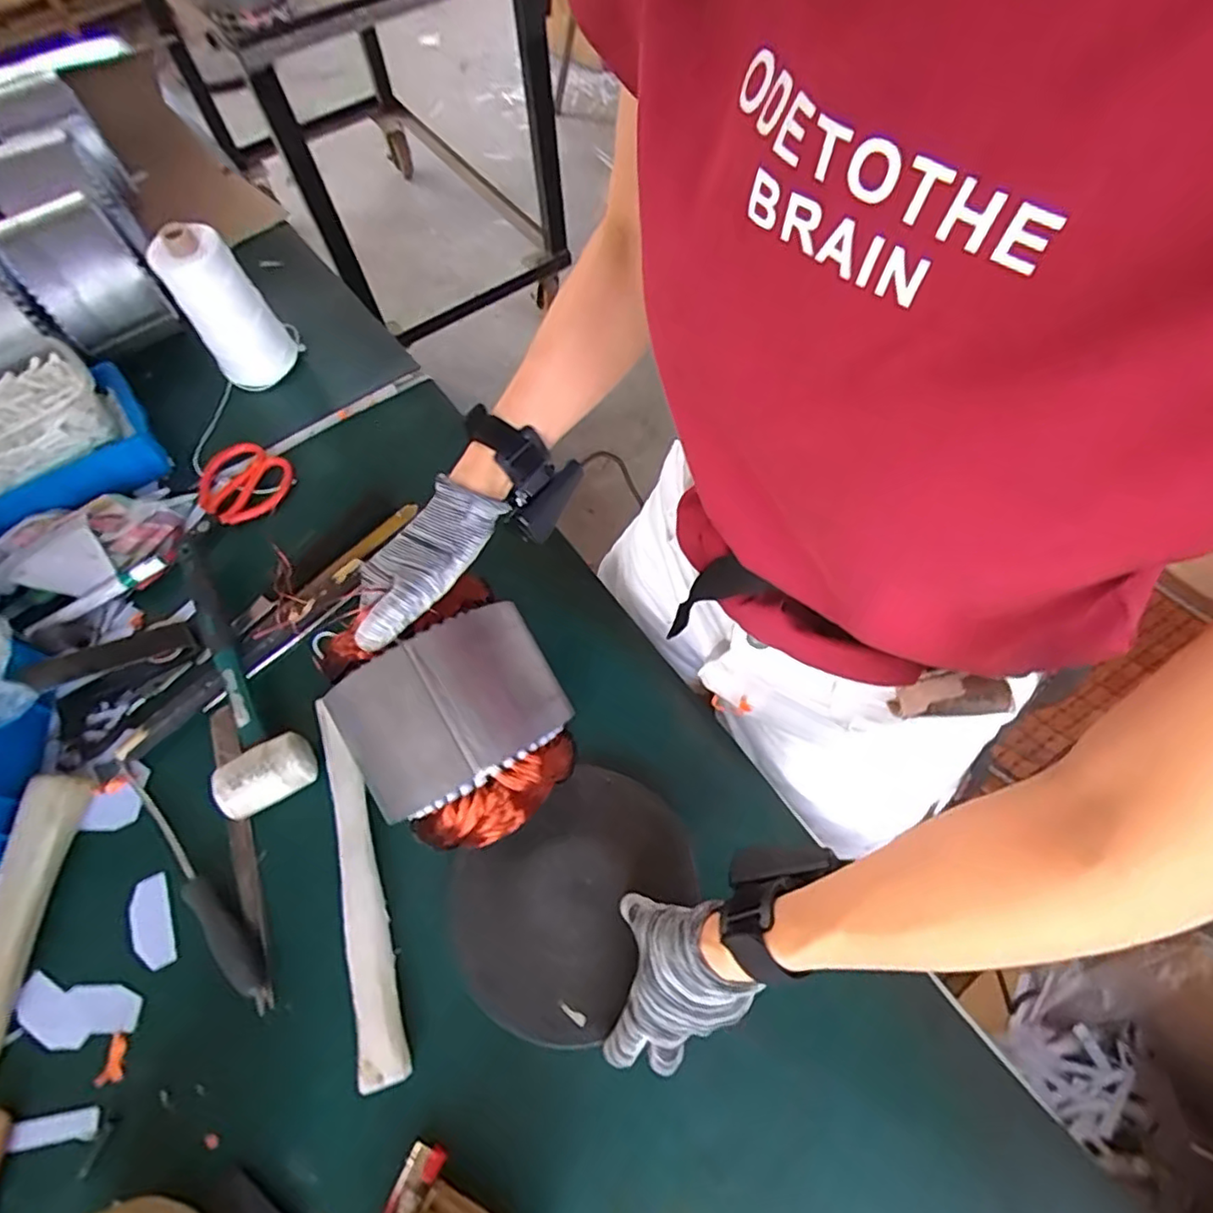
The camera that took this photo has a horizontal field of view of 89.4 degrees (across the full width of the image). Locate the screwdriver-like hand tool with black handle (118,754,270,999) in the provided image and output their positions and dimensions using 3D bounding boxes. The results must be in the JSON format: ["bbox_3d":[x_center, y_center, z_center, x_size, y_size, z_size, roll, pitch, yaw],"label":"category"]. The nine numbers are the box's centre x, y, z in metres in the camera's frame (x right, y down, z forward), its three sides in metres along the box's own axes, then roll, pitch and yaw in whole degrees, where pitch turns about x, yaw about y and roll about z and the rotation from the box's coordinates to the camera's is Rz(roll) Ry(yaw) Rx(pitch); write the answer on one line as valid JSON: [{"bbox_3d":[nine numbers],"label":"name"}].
[{"bbox_3d":[-0.346,0.215,0.506,0.024,0.019,0.234,-41,69,-17],"label":"screwdriver-like hand tool with black handle"}]

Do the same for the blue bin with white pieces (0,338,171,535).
[{"bbox_3d":[-0.598,-0.181,0.654,0.186,0.101,0.153,-38,68,-15],"label":"blue bin with white pieces"}]

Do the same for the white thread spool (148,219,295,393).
[{"bbox_3d":[-0.428,-0.338,0.694,0.091,0.154,0.073,-32,67,-13],"label":"white thread spool"}]

